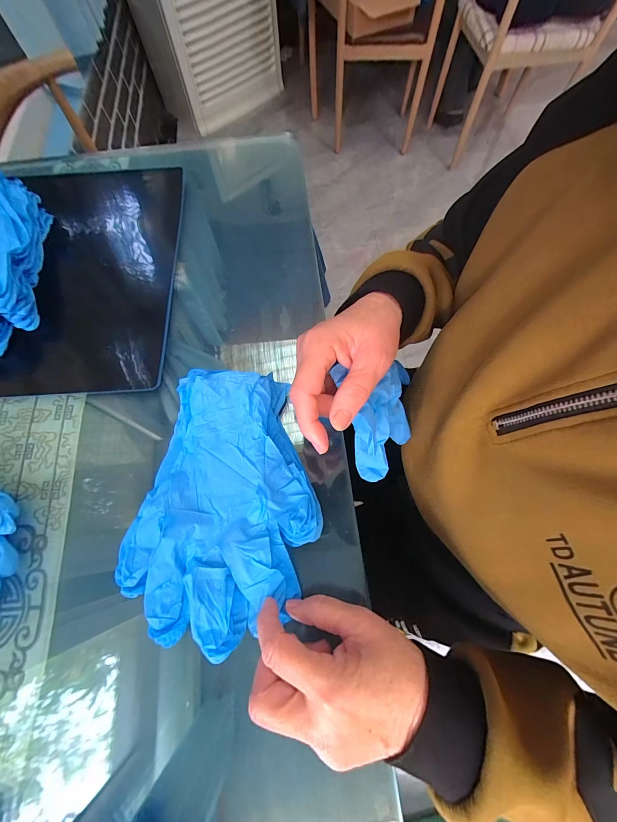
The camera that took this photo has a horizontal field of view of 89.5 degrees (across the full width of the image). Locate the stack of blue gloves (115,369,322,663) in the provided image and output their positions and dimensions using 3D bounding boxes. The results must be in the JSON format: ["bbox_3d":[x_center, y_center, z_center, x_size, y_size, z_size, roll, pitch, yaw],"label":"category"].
[{"bbox_3d":[-0.069,0.074,0.273,0.151,0.035,0.222,10,71,6],"label":"stack of blue gloves"}]

